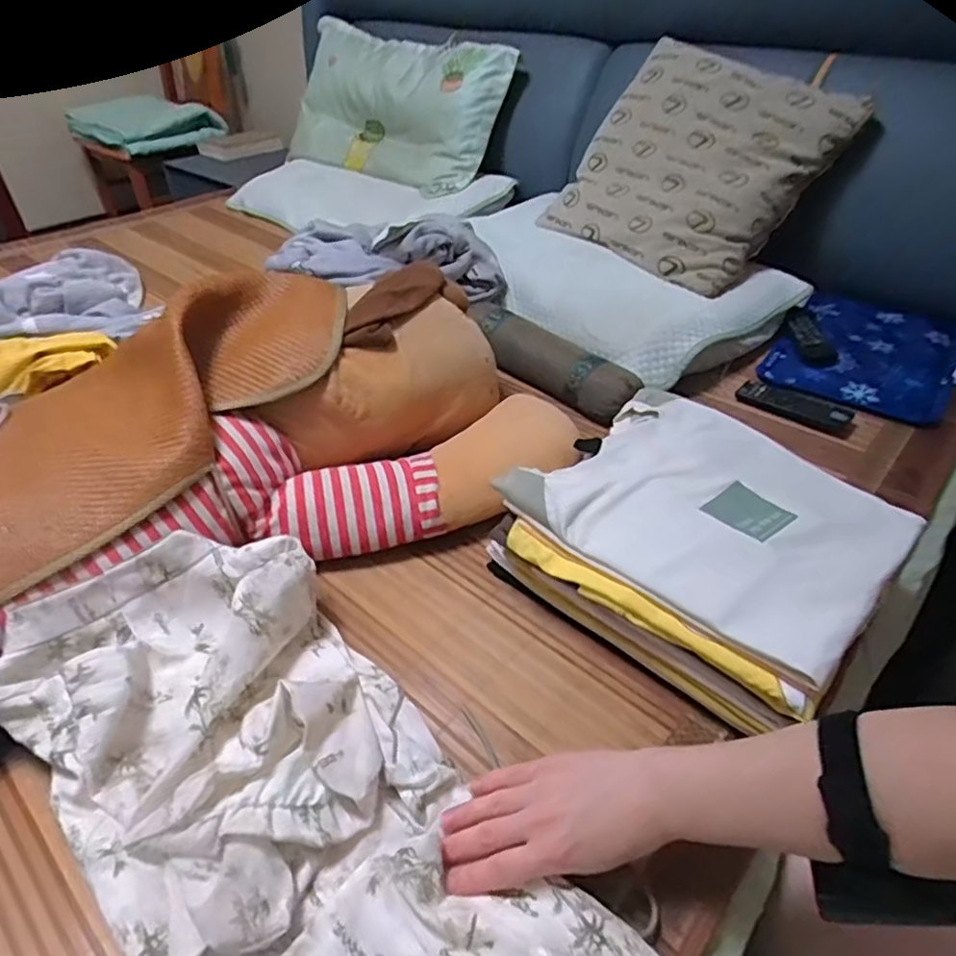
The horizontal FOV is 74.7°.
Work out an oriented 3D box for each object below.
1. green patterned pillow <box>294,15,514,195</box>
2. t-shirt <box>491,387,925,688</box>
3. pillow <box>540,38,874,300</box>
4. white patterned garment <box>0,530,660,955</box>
[{"bbox_3d":[-0.243,-0.964,1.620,0.696,0.359,0.064,31,15,29],"label":"green patterned pillow"},{"bbox_3d":[0.217,0.020,0.589,0.305,0.038,0.249,32,50,33],"label":"t-shirt"},{"bbox_3d":[0.371,-0.563,1.118,0.436,0.085,0.413,40,97,35],"label":"pillow"},{"bbox_3d":[-0.110,0.247,0.426,0.239,0.063,0.593,-33,52,-33],"label":"white patterned garment"}]

